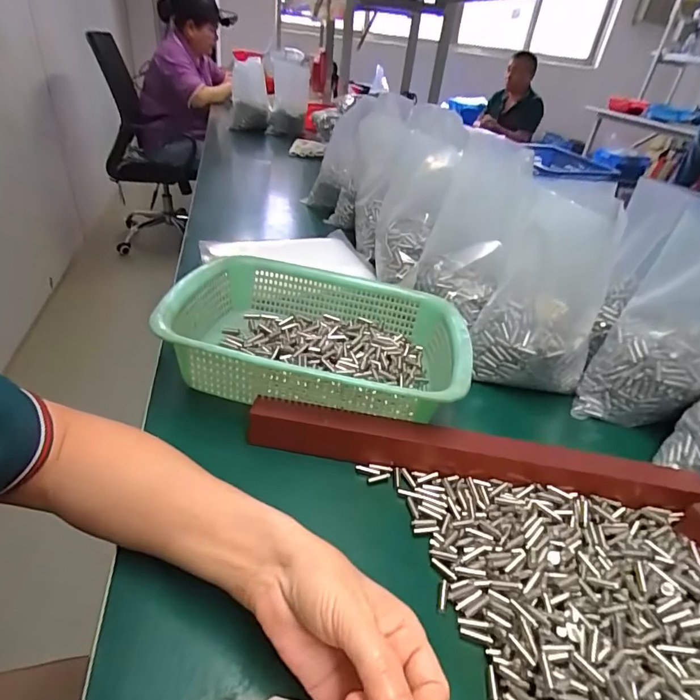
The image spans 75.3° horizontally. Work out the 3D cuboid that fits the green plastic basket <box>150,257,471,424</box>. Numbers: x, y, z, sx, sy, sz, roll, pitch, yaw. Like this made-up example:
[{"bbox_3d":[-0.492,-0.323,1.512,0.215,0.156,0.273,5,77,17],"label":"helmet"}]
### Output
[{"bbox_3d":[-0.028,-0.015,0.491,0.296,0.083,0.222,10,35,4],"label":"green plastic basket"}]

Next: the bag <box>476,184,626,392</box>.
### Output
[{"bbox_3d":[0.229,-0.063,0.526,0.125,0.173,0.144,21,37,19],"label":"bag"}]

